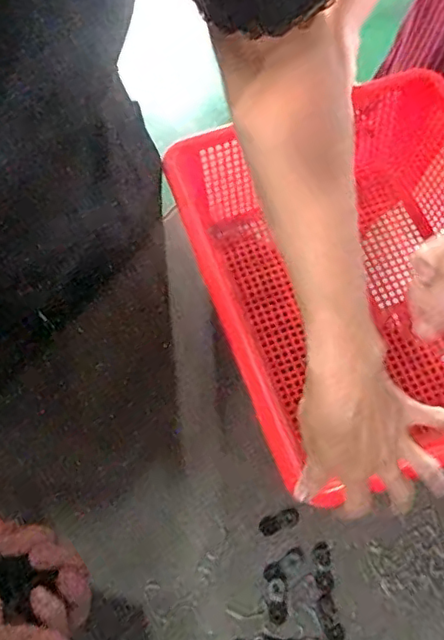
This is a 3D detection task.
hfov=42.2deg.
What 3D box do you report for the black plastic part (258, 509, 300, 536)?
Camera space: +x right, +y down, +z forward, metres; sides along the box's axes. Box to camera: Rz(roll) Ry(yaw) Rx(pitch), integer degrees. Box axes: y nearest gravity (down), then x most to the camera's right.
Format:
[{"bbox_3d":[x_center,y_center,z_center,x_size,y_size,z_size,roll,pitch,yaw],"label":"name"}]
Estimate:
[{"bbox_3d":[0.056,0.197,0.560,0.041,0.006,0.017,-18,65,-8],"label":"black plastic part"}]

